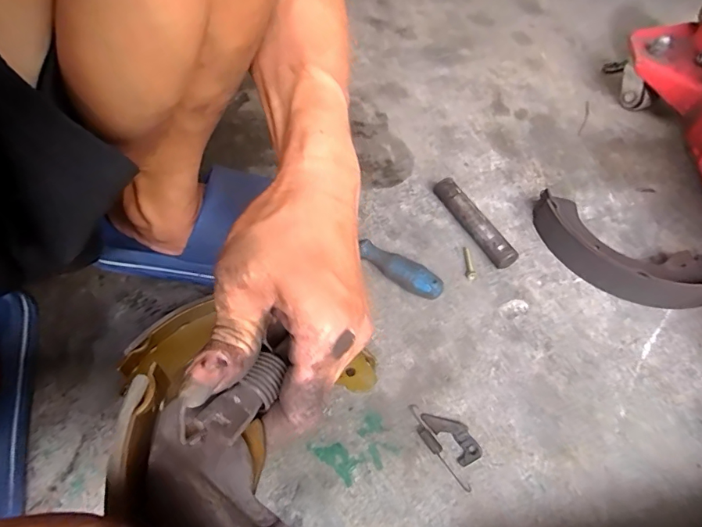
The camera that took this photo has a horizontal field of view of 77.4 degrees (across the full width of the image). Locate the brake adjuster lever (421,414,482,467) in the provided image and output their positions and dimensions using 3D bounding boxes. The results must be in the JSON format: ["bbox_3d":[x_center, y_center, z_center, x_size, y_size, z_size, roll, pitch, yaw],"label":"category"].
[{"bbox_3d":[0.087,0.145,0.375,0.025,0.007,0.053,-32,63,-23],"label":"brake adjuster lever"}]

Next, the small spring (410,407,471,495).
[{"bbox_3d":[0.070,0.152,0.362,0.011,0.006,0.078,-23,60,-18],"label":"small spring"}]

